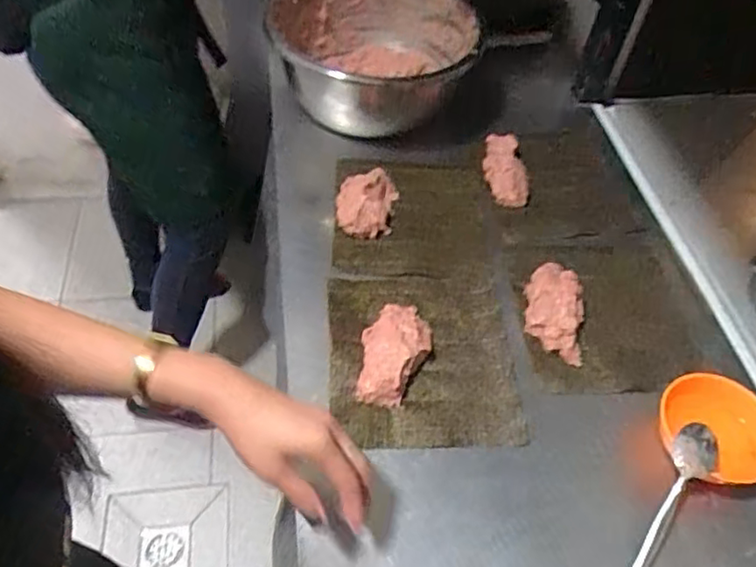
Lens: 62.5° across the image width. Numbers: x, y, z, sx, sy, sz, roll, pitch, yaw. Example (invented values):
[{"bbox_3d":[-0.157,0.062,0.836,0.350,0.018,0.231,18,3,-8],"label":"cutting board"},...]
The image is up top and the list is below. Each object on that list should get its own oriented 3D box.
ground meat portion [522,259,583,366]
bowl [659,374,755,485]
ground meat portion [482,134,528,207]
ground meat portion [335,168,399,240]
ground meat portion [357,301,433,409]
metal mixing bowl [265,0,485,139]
[{"bbox_3d":[0.190,0.025,0.672,0.058,0.029,0.118,9,50,2],"label":"ground meat portion"},{"bbox_3d":[0.310,0.141,0.578,0.098,0.051,0.102,3,50,-3],"label":"bowl"},{"bbox_3d":[0.165,-0.149,0.809,0.055,0.025,0.109,6,50,0],"label":"ground meat portion"},{"bbox_3d":[-0.014,-0.101,0.760,0.070,0.033,0.103,9,50,3],"label":"ground meat portion"},{"bbox_3d":[0.017,0.068,0.623,0.066,0.033,0.112,10,50,3],"label":"ground meat portion"},{"bbox_3d":[-0.014,-0.349,0.886,0.283,0.110,0.311,2,54,-3],"label":"metal mixing bowl"}]

